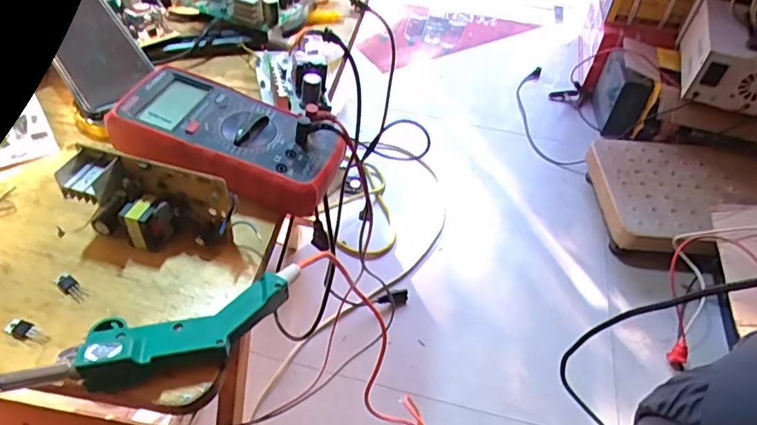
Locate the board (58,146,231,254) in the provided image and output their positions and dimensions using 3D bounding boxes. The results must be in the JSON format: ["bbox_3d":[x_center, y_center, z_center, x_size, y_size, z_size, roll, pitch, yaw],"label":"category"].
[{"bbox_3d":[-0.167,-0.005,0.380,0.111,0.057,0.035,13,48,8],"label":"board"}]

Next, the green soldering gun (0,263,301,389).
[{"bbox_3d":[-0.153,0.082,0.325,0.224,0.025,0.051,-18,51,-20],"label":"green soldering gun"}]

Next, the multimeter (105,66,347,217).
[{"bbox_3d":[-0.121,-0.058,0.435,0.180,0.047,0.092,15,48,9],"label":"multimeter"}]

